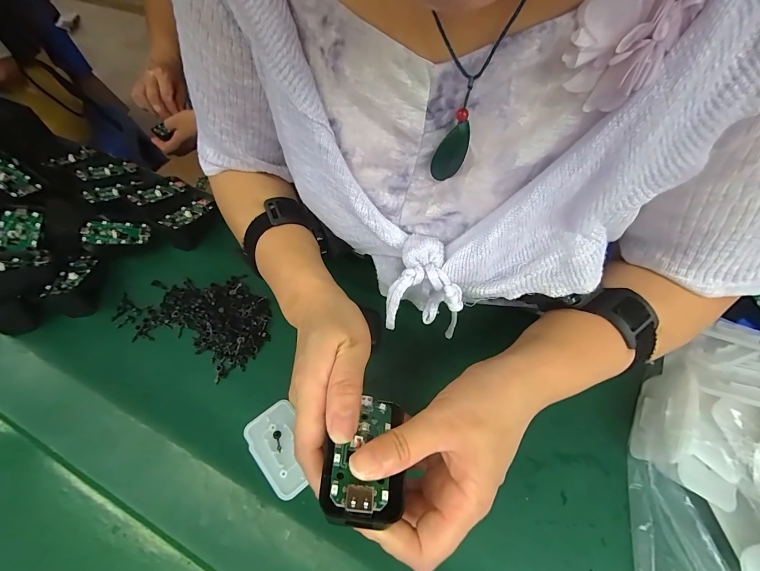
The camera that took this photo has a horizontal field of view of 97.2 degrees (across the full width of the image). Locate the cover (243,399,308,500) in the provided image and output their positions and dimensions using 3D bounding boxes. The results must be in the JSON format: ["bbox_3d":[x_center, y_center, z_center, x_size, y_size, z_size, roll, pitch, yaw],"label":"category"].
[{"bbox_3d":[-0.081,0.133,0.274,0.040,0.007,0.069,-34,65,-14],"label":"cover"}]

